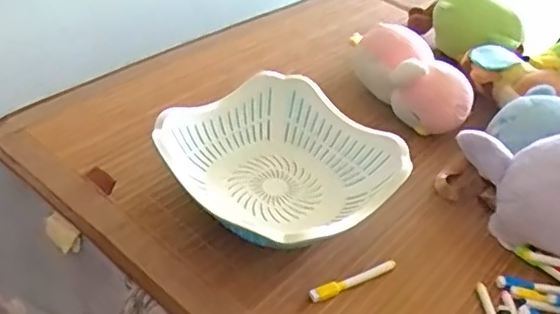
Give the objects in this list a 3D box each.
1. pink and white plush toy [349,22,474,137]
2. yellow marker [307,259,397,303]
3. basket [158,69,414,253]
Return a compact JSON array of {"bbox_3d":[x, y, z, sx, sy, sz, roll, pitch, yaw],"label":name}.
[{"bbox_3d":[0.200,-0.129,0.895,0.108,0.092,0.224,-12,44,-22],"label":"pink and white plush toy"},{"bbox_3d":[0.083,0.138,0.639,0.115,0.012,0.014,-17,46,-27],"label":"yellow marker"},{"bbox_3d":[0.001,0.014,0.702,0.241,0.087,0.253,-29,52,-36],"label":"basket"}]

